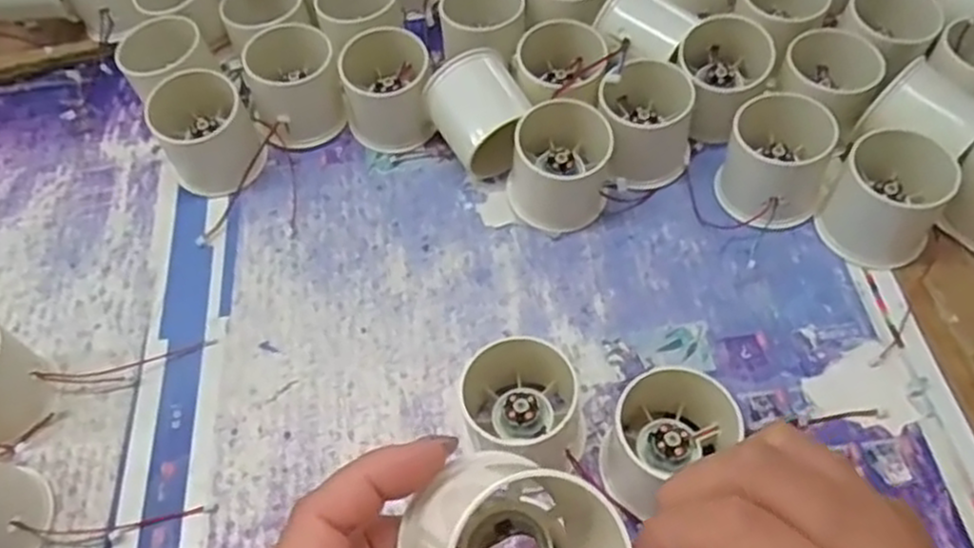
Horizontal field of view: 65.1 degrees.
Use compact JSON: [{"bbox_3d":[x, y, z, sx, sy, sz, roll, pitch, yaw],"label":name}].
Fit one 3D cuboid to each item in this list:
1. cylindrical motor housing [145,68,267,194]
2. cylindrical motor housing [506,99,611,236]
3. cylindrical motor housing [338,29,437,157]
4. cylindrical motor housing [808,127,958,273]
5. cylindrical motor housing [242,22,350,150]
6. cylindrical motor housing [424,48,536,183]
[{"bbox_3d":[-0.163,-0.083,0.440,0.052,0.055,0.058,-35,61,-17],"label":"cylindrical motor housing"},{"bbox_3d":[0.039,-0.060,0.420,0.053,0.052,0.057,-2,57,3],"label":"cylindrical motor housing"},{"bbox_3d":[-0.059,-0.110,0.457,0.052,0.045,0.058,-10,57,-2],"label":"cylindrical motor housing"},{"bbox_3d":[0.204,-0.039,0.390,0.052,0.046,0.052,-2,57,3],"label":"cylindrical motor housing"},{"bbox_3d":[-0.115,-0.114,0.456,0.052,0.050,0.061,-15,57,-5],"label":"cylindrical motor housing"},{"bbox_3d":[-0.001,-0.086,0.435,0.049,0.050,0.062,-31,60,-14],"label":"cylindrical motor housing"}]

